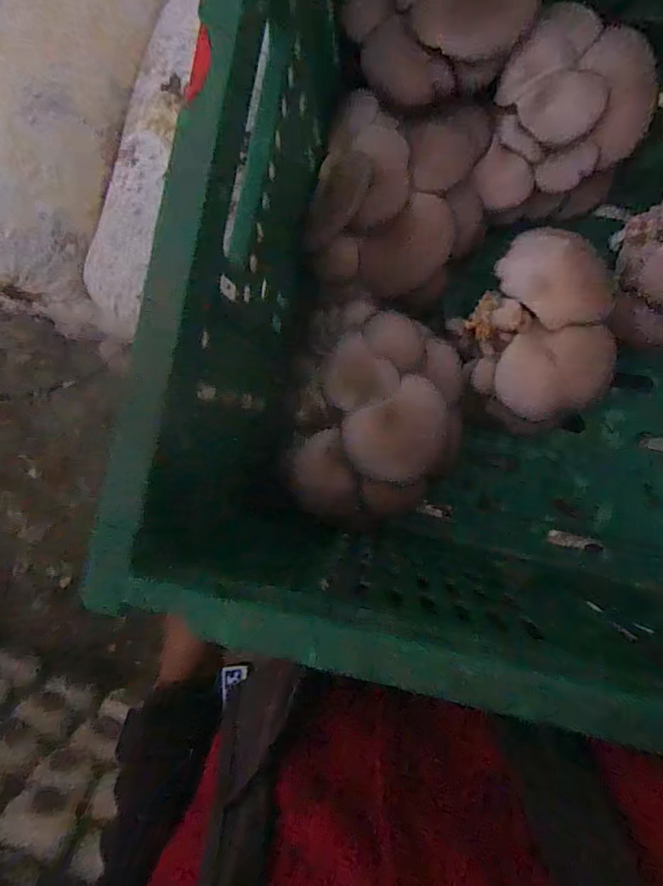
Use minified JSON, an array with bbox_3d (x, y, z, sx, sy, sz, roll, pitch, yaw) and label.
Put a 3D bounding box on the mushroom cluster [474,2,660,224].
[{"bbox_3d":[0.150,-0.203,0.330,0.096,0.067,0.119,15,95,3],"label":"mushroom cluster"}]

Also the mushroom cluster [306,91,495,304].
[{"bbox_3d":[0.042,-0.154,0.320,0.105,0.057,0.120,6,95,4],"label":"mushroom cluster"}]

